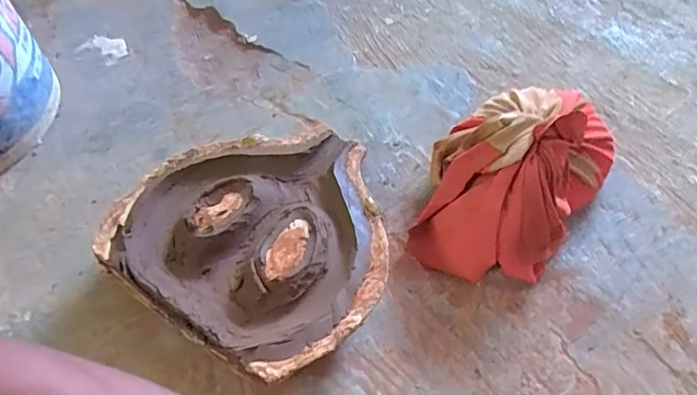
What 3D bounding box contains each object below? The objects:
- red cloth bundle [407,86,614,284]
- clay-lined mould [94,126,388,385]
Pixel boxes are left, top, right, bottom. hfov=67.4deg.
[{"bbox_3d":[0.169,-0.030,0.547,0.161,0.097,0.240,34,66,23],"label":"red cloth bundle"},{"bbox_3d":[-0.083,0.034,0.547,0.271,0.065,0.249,-2,58,3],"label":"clay-lined mould"}]

